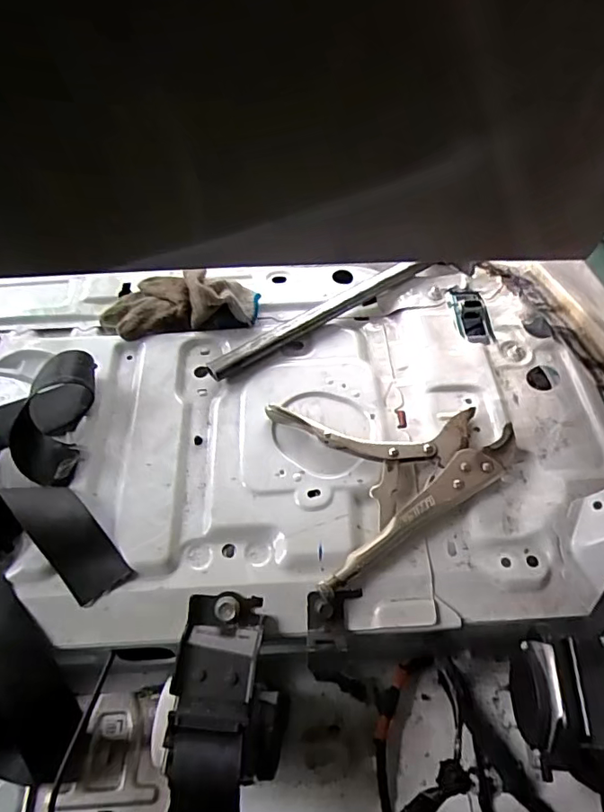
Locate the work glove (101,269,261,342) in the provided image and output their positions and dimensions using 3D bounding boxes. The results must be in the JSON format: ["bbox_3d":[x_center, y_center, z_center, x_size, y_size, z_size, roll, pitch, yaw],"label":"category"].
[{"bbox_3d":[-0.135,-0.118,0.564,0.176,0.053,0.074,-6,56,-1],"label":"work glove"}]

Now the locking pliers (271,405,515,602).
[{"bbox_3d":[0.080,0.044,0.462,0.192,0.016,0.164,-19,57,-9],"label":"locking pliers"}]

